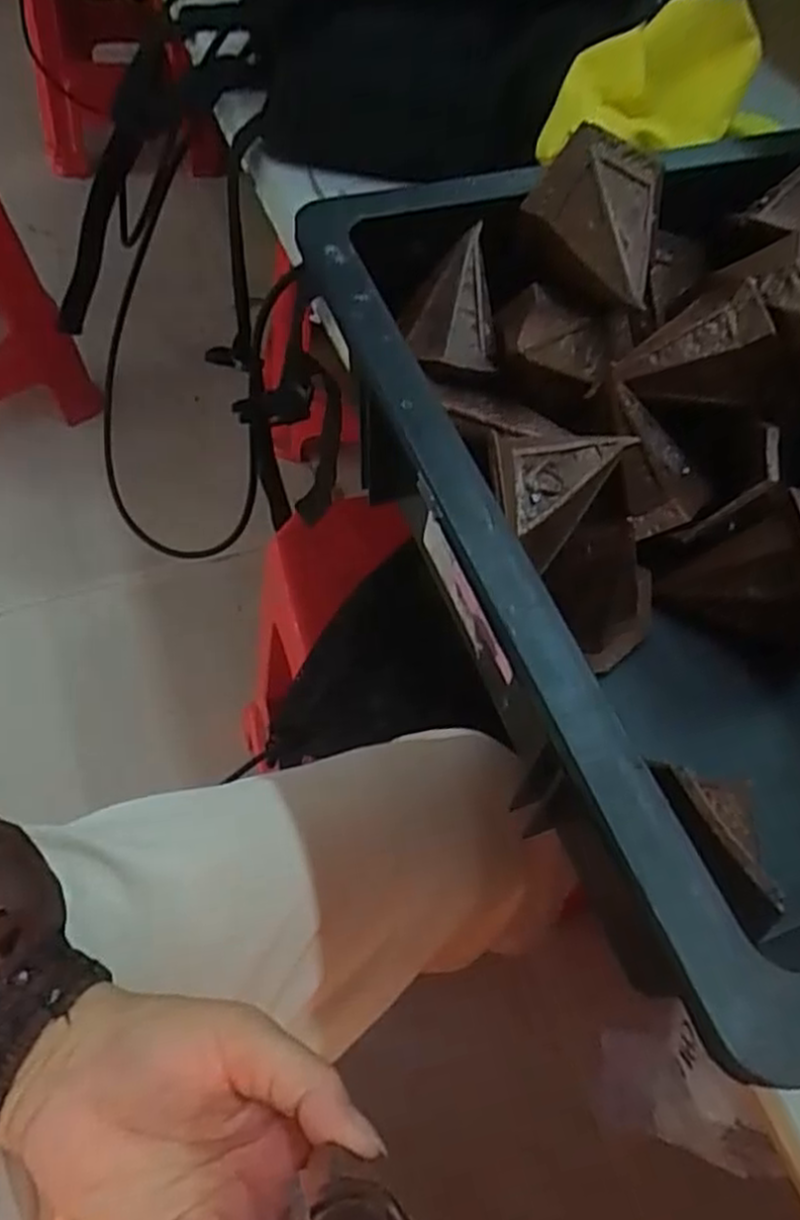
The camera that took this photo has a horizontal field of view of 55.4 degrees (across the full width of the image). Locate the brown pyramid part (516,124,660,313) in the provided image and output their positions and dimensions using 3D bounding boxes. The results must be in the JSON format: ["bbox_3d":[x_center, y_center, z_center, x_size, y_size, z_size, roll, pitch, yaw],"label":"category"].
[{"bbox_3d":[0.078,-0.162,0.304,0.051,0.032,0.073,13,57,4],"label":"brown pyramid part"}]

